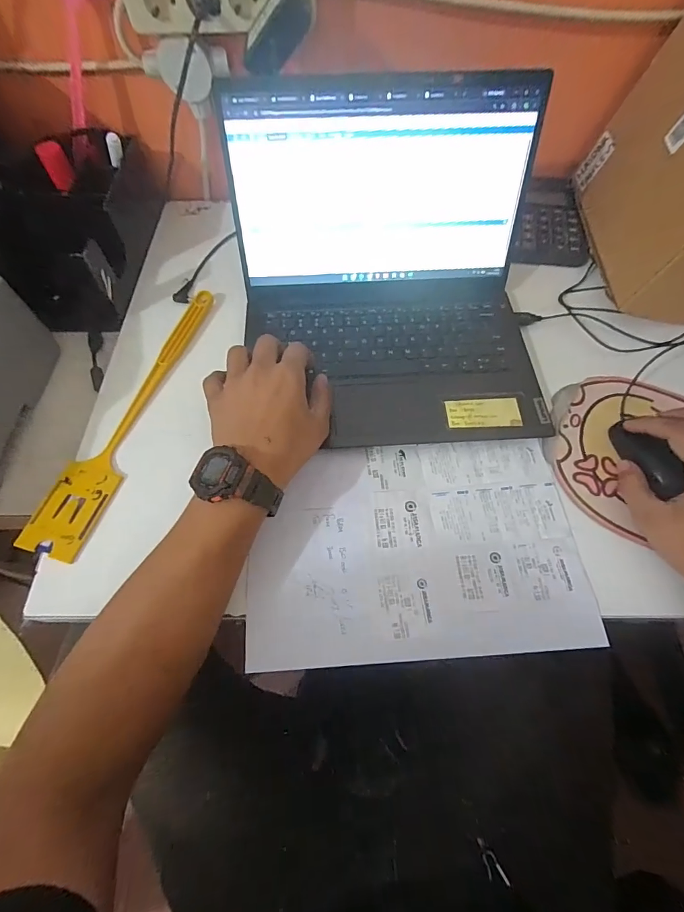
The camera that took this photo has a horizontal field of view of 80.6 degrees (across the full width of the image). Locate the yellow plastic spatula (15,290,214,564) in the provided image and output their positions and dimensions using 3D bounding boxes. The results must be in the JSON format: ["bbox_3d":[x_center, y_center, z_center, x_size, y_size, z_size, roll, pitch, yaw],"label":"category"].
[{"bbox_3d":[-0.219,-0.056,0.439,0.058,0.021,0.338,16,67,9],"label":"yellow plastic spatula"}]

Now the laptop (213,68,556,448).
[{"bbox_3d":[0.046,-0.182,0.396,0.310,0.175,0.293,-3,65,1],"label":"laptop"}]

